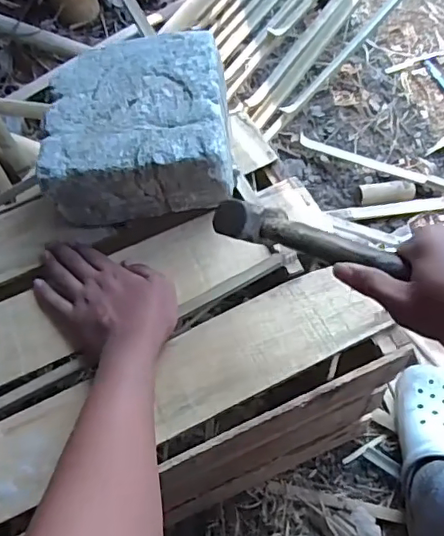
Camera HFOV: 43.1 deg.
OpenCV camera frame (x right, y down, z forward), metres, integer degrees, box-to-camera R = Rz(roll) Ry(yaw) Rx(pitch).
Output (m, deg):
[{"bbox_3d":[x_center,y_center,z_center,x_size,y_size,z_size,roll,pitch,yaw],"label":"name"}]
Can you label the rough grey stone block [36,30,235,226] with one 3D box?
[{"bbox_3d":[-0.090,-0.160,0.630,0.193,0.086,0.193,-2,62,1],"label":"rough grey stone block"}]

